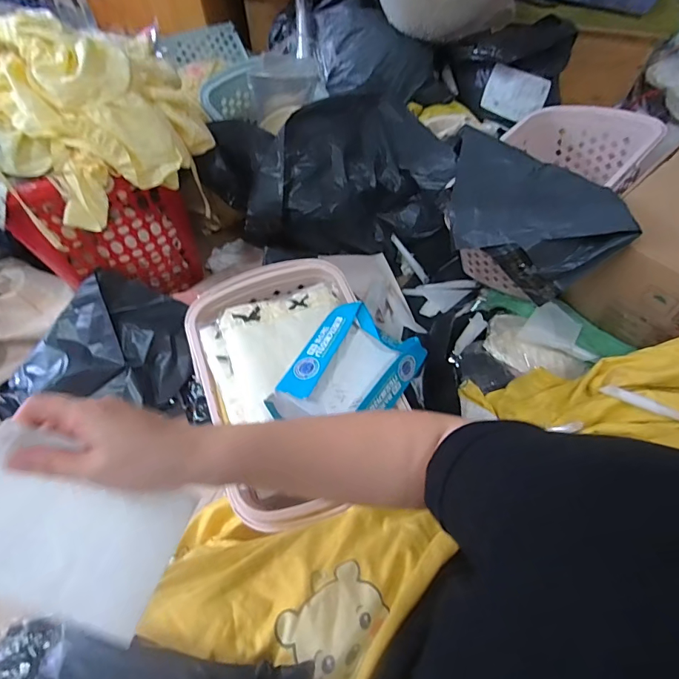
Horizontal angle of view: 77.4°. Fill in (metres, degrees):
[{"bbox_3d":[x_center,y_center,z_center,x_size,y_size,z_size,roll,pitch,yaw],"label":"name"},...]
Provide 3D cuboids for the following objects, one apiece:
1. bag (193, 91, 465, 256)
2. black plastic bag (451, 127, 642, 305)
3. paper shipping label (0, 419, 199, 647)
[{"bbox_3d":[-0.028,-0.368,0.997,0.537,0.225,0.316,-14,59,-8],"label":"bag"},{"bbox_3d":[0.334,-0.276,0.837,0.227,0.144,0.396,-13,59,-8],"label":"black plastic bag"},{"bbox_3d":[-0.187,0.125,0.283,0.150,0.010,0.093,23,63,-4],"label":"paper shipping label"}]

